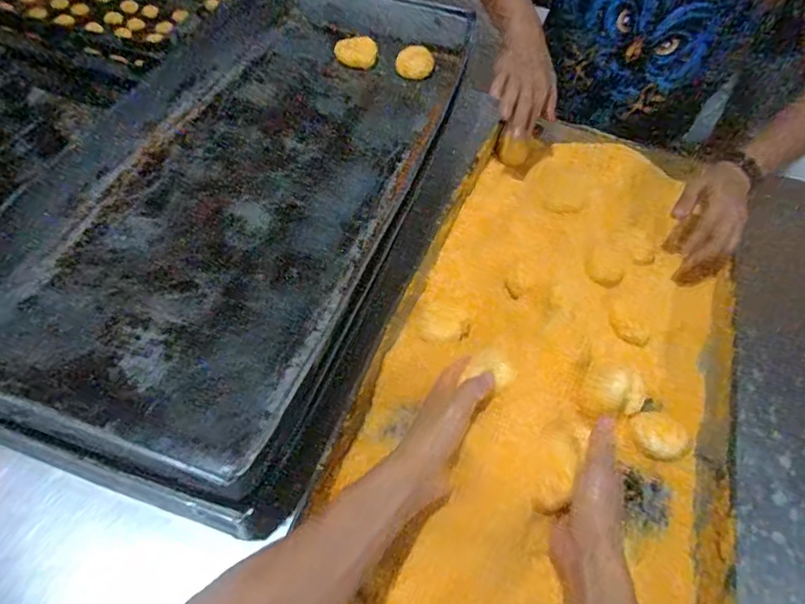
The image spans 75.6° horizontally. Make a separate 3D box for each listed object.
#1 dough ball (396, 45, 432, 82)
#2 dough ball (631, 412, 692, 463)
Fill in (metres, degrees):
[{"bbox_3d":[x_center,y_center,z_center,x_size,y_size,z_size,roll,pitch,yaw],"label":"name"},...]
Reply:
[{"bbox_3d":[0.020,-0.390,0.851,0.058,0.033,0.065,1,55,-3],"label":"dough ball"},{"bbox_3d":[0.276,0.145,0.560,0.049,0.031,0.056,-25,60,-20],"label":"dough ball"}]

